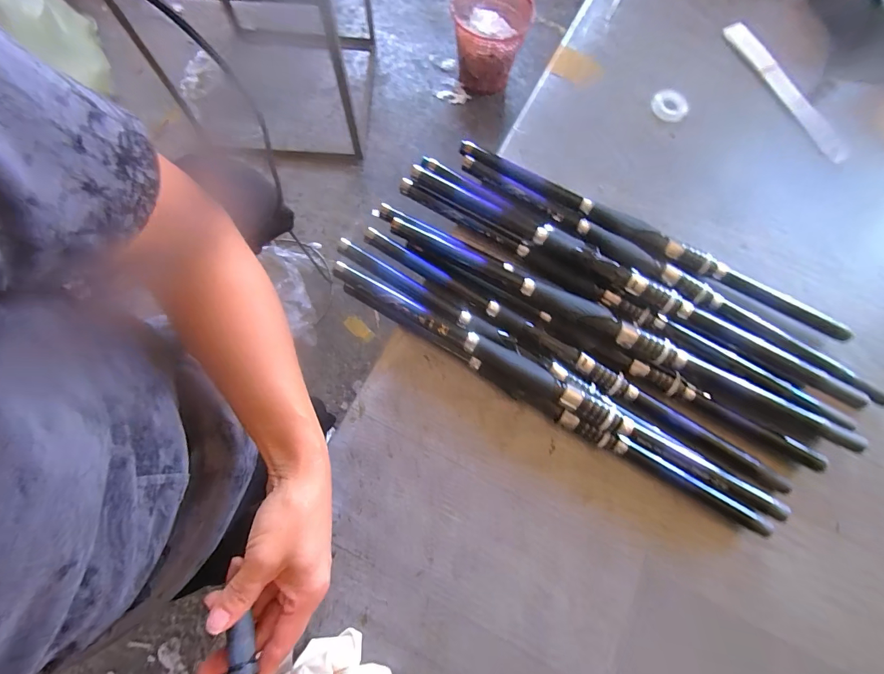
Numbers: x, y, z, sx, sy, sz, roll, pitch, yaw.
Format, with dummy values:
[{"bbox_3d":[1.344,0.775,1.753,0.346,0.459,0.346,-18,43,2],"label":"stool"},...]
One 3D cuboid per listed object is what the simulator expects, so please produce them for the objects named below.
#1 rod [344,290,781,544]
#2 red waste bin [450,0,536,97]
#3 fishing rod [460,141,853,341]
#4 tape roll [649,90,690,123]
[{"bbox_3d":[0.112,0.073,0.436,0.510,0.033,0.023,30,76,6],"label":"rod"},{"bbox_3d":[0.164,-1.095,1.446,0.280,0.241,0.258,0,75,-2],"label":"red waste bin"},{"bbox_3d":[0.253,-0.127,0.502,0.504,0.027,0.034,29,76,6],"label":"fishing rod"},{"bbox_3d":[0.329,-0.334,0.569,0.052,0.011,0.051,0,75,-2],"label":"tape roll"}]

